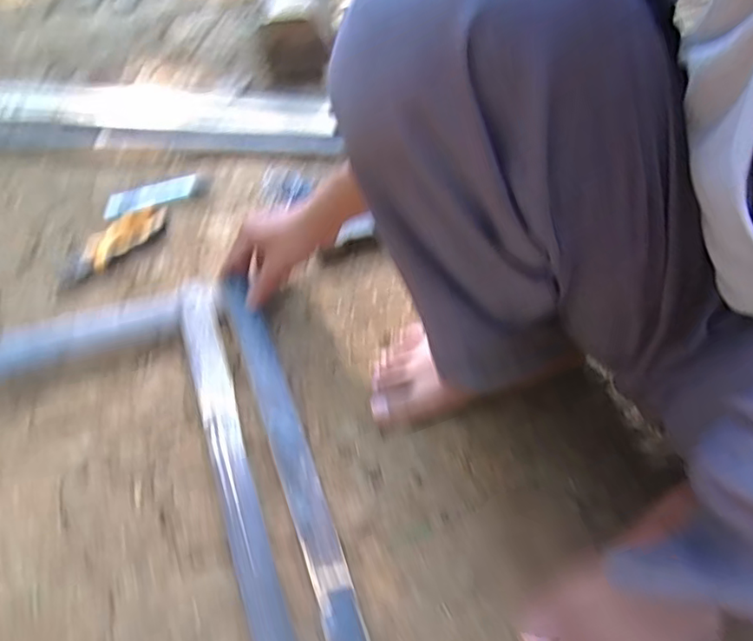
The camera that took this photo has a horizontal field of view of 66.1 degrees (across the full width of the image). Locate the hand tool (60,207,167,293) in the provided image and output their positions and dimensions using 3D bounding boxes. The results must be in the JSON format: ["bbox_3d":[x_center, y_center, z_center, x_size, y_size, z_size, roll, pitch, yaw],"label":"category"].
[{"bbox_3d":[-0.340,-0.096,0.745,0.052,0.026,0.157,29,56,23],"label":"hand tool"}]

